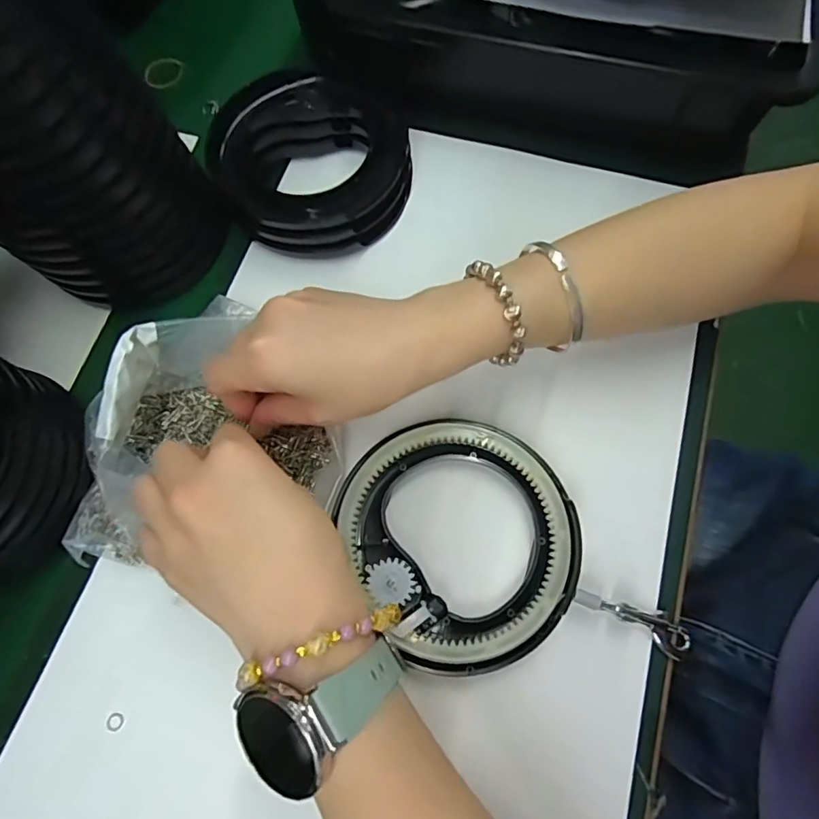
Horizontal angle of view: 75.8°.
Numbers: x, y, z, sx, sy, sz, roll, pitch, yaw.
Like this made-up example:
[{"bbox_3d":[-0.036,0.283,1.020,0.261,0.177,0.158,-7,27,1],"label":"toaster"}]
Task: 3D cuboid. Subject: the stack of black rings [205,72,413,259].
[{"bbox_3d":[-0.066,-0.170,0.363,0.133,0.043,0.134,10,72,7],"label":"stack of black rings"}]

